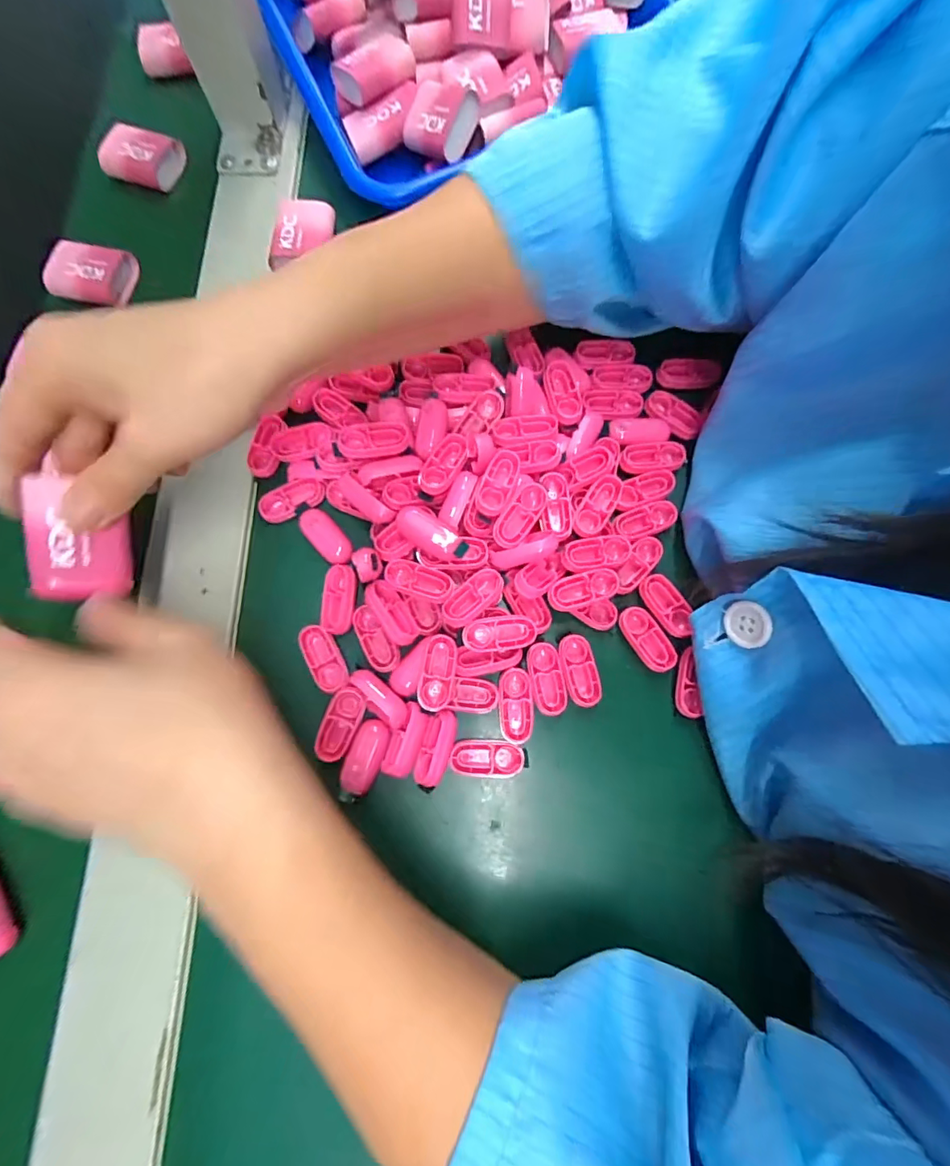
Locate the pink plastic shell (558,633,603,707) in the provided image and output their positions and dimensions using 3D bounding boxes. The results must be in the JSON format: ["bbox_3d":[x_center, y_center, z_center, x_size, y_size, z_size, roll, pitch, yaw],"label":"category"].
[{"bbox_3d":[0.050,0.042,0.238,0.016,0.004,0.034,-15,76,-4],"label":"pink plastic shell"}]

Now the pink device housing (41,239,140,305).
[{"bbox_3d":[-0.232,-0.187,0.298,0.048,0.013,0.033,8,76,2],"label":"pink device housing"}]

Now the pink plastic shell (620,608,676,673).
[{"bbox_3d":[0.084,0.028,0.244,0.015,0.008,0.034,-30,78,-7],"label":"pink plastic shell"}]

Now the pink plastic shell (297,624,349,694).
[{"bbox_3d":[-0.073,0.036,0.239,0.015,0.005,0.034,-29,78,-7],"label":"pink plastic shell"}]

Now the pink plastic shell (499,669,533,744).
[{"bbox_3d":[0.019,0.058,0.236,0.016,0.005,0.034,-3,76,-1],"label":"pink plastic shell"}]

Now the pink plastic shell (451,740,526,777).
[{"bbox_3d":[0.006,0.080,0.227,0.033,0.004,0.016,2,76,0],"label":"pink plastic shell"}]

